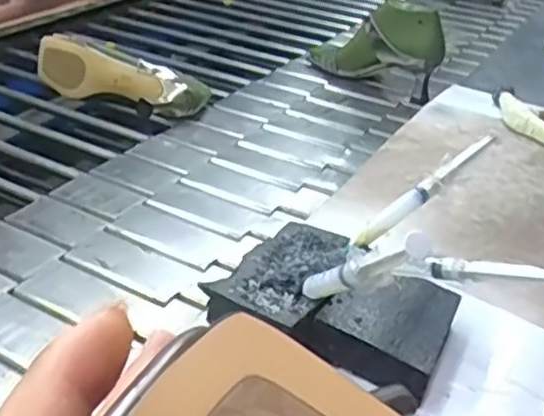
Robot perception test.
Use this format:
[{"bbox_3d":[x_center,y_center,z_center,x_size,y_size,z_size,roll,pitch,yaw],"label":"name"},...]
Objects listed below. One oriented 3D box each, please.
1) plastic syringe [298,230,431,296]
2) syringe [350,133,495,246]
[{"bbox_3d":[0.051,0.039,0.447,0.012,0.148,0.016,-10,78,-26],"label":"plastic syringe"},{"bbox_3d":[0.126,-0.014,0.601,0.148,0.015,0.014,-38,44,-10],"label":"syringe"}]

